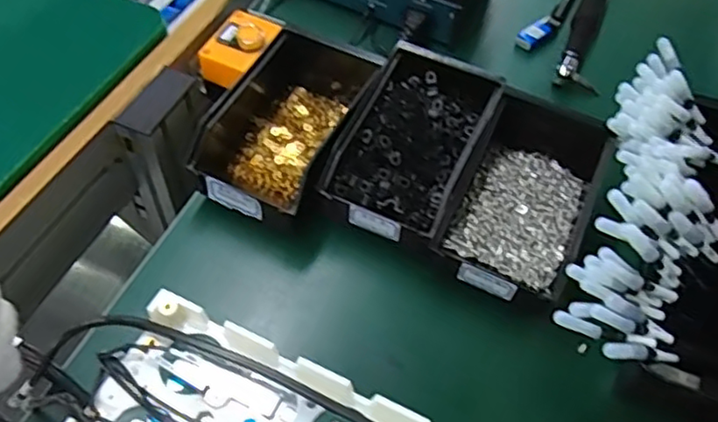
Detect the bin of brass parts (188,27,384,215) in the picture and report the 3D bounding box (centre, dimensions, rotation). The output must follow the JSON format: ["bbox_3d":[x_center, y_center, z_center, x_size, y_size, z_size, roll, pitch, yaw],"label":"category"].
[{"bbox_3d":[-0.056,-0.088,0.575,0.111,0.066,0.214,21,55,11],"label":"bin of brass parts"}]

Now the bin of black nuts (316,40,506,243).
[{"bbox_3d":[0.049,-0.063,0.549,0.104,0.046,0.178,23,55,12],"label":"bin of black nuts"}]

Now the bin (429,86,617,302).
[{"bbox_3d":[0.145,-0.024,0.535,0.104,0.057,0.203,23,56,12],"label":"bin"}]

